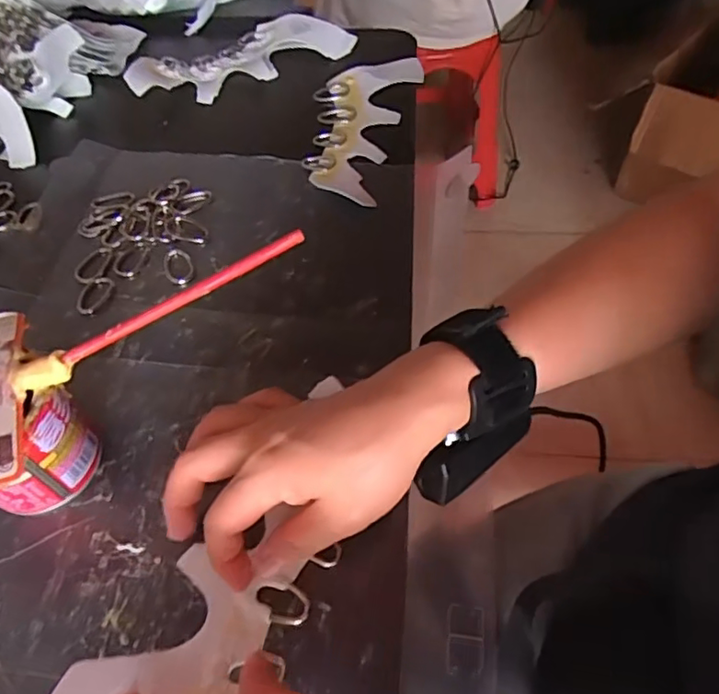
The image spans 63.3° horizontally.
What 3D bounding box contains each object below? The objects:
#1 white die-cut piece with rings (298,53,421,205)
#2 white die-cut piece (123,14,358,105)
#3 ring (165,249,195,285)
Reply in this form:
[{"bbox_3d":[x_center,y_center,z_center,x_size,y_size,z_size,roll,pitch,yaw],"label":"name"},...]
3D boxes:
[{"bbox_3d":[-0.005,-0.199,0.506,0.084,0.007,0.207,12,56,11],"label":"white die-cut piece with rings"},{"bbox_3d":[-0.116,-0.284,0.553,0.214,0.033,0.072,-27,58,-16],"label":"white die-cut piece"},{"bbox_3d":[-0.129,-0.058,0.415,0.020,0.004,0.034,-16,56,-9],"label":"ring"}]

